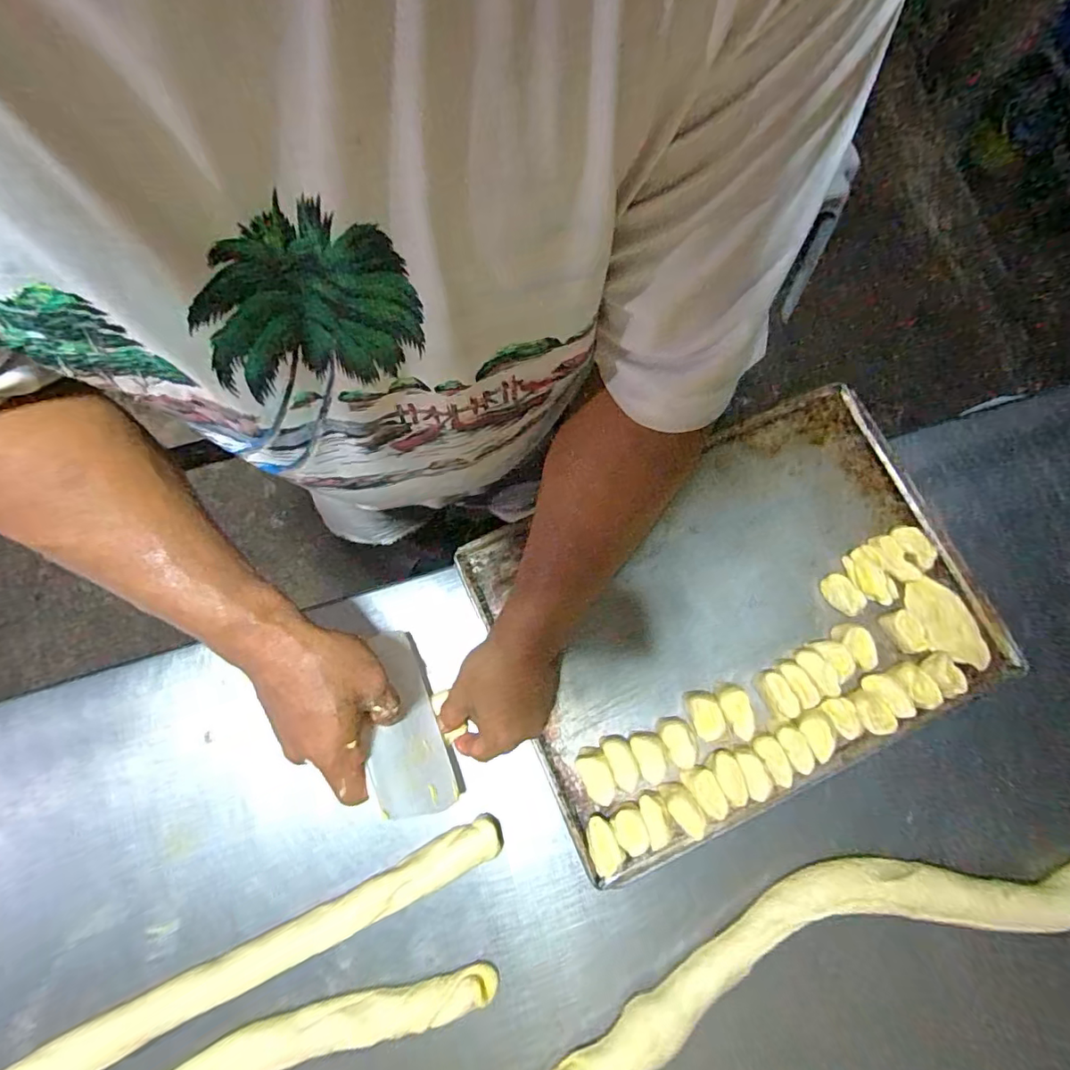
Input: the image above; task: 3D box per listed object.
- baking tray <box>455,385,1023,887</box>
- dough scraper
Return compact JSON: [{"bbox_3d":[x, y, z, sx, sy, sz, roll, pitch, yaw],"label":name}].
[{"bbox_3d":[0.190,0.069,0.503,0.444,0.024,0.326,-24,77,-6],"label":"baking tray"},{"bbox_3d":[-0.111,0.150,0.428,0.007,0.099,0.151,-29,71,13],"label":"dough scraper"}]

